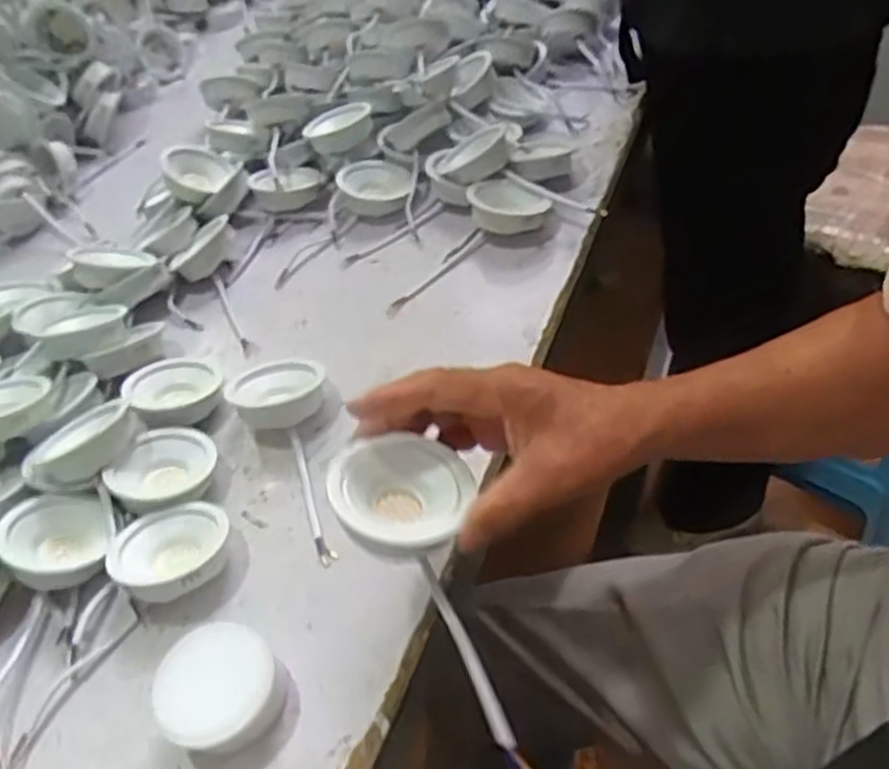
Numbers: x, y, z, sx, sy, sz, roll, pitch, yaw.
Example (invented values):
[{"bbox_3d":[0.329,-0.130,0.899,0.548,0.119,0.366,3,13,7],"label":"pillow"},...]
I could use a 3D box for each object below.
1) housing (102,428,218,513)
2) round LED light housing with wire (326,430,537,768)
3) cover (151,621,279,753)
[{"bbox_3d":[-0.187,0.059,0.518,0.063,0.026,0.070,6,48,19],"label":"housing"},{"bbox_3d":[0.002,0.100,0.356,0.066,0.038,0.173,-21,75,-12],"label":"round LED light housing with wire"},{"bbox_3d":[-0.116,0.163,0.401,0.060,0.035,0.066,-7,45,7],"label":"cover"}]

